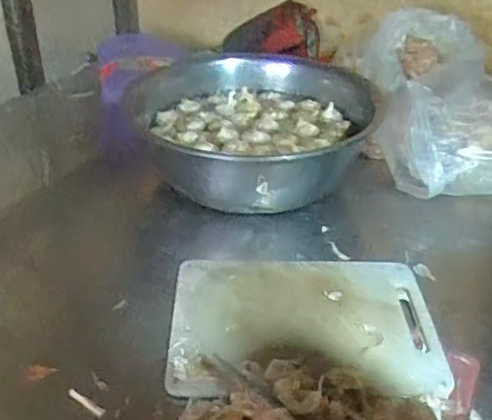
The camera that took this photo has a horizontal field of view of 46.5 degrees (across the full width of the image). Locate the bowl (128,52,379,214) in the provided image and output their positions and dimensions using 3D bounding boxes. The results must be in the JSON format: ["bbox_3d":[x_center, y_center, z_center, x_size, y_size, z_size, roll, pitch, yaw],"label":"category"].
[{"bbox_3d":[0.012,-0.137,1.057,0.409,0.161,0.426,1,33,-1],"label":"bowl"}]

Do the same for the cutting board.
[{"bbox_3d":[0.078,0.145,0.767,0.347,0.024,0.241,2,37,1],"label":"cutting board"}]

